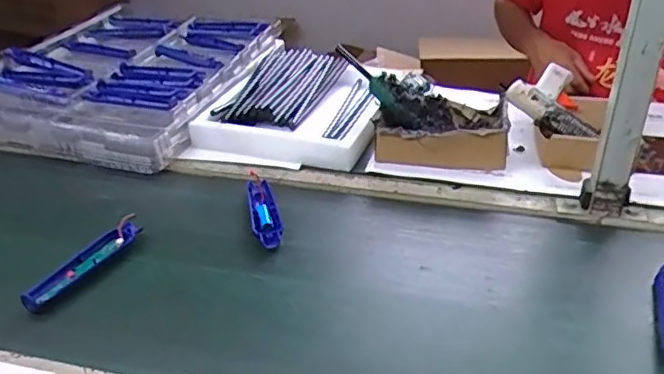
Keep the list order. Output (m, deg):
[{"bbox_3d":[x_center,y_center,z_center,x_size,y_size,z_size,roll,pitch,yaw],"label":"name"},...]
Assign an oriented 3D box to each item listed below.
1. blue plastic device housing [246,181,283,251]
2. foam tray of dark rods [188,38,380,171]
[{"bbox_3d":[-0.097,0.037,0.839,0.038,0.015,0.153,-6,31,-13],"label":"blue plastic device housing"},{"bbox_3d":[-0.051,-0.155,1.115,0.290,0.066,0.392,9,31,13],"label":"foam tray of dark rods"}]

